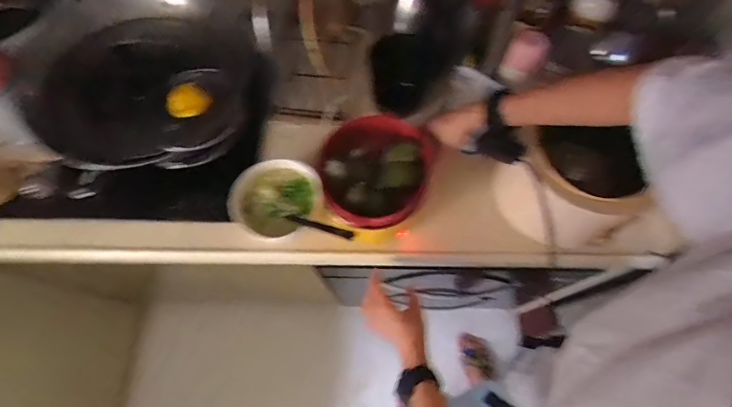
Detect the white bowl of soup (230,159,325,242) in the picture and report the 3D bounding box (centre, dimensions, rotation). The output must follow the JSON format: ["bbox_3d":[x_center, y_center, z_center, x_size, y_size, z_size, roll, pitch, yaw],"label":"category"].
[{"bbox_3d":[-0.157,-0.008,0.676,0.143,0.053,0.137,-1,67,2],"label":"white bowl of soup"}]

